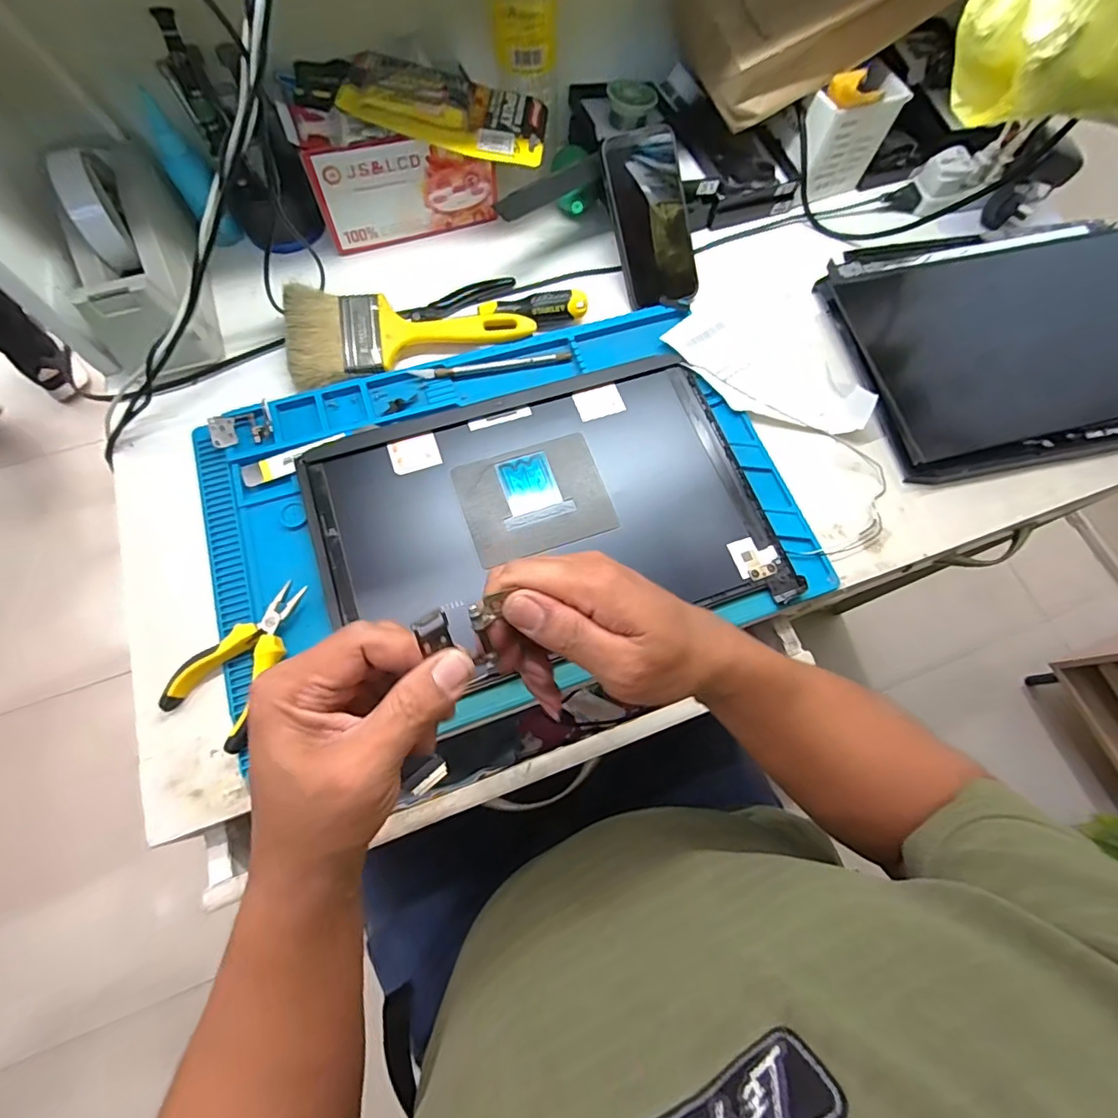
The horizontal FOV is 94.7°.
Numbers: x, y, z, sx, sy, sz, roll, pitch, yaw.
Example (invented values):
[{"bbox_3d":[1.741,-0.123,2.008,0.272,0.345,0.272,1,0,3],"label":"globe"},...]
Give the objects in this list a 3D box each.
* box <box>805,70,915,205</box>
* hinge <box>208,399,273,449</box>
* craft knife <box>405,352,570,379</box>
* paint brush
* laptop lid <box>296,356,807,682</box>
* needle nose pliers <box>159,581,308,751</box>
[{"bbox_3d":[0.307,-0.449,0.557,0.104,0.094,0.041,-25,73,-11],"label":"box"},{"bbox_3d":[-0.270,-0.114,0.438,0.049,0.025,0.023,-23,73,-23],"label":"hinge"},{"bbox_3d":[-0.061,-0.181,0.479,0.147,0.007,0.009,-10,71,-6],"label":"craft knife"},{"bbox_3d":[-0.138,-0.220,0.473,0.215,0.014,0.084,-14,88,-10],"label":"paint brush"},{"bbox_3d":[-0.014,-0.042,0.430,0.356,0.008,0.227,-15,72,-8],"label":"laptop lid"},{"bbox_3d":[-0.228,0.069,0.372,0.069,0.014,0.116,25,71,6],"label":"needle nose pliers"}]

